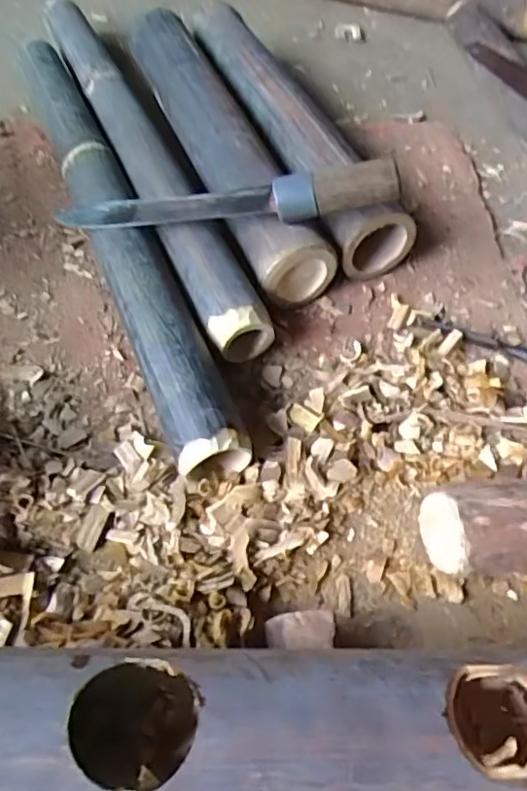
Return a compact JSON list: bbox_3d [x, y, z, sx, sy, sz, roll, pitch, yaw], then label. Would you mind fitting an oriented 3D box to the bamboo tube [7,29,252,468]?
[{"bbox_3d":[-0.159,-0.189,0.598,0.060,0.066,0.630,-19,61,-15],"label":"bamboo tube"}]

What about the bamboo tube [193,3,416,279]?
[{"bbox_3d":[0.029,-0.333,0.690,0.104,0.089,0.475,-15,60,-13],"label":"bamboo tube"}]

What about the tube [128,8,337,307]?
[{"bbox_3d":[-0.049,-0.299,0.665,0.092,0.070,0.464,-16,60,-13],"label":"tube"}]

